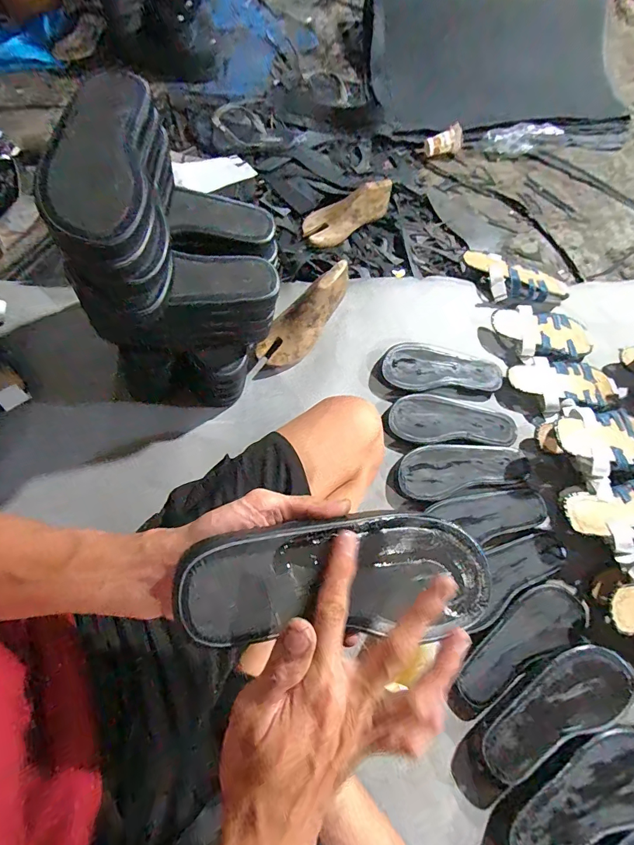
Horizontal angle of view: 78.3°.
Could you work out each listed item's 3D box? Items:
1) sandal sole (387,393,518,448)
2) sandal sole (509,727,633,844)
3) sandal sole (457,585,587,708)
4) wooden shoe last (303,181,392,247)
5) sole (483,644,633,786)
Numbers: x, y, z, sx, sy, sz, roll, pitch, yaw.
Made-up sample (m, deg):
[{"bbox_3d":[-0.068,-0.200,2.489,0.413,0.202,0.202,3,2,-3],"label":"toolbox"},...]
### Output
[{"bbox_3d":[0.245,-0.005,0.701,0.228,0.014,0.090,4,68,-2],"label":"sandal sole"},{"bbox_3d":[0.354,0.481,0.500,0.240,0.015,0.091,-17,71,-10],"label":"sandal sole"},{"bbox_3d":[0.308,0.332,0.590,0.227,0.017,0.082,-28,73,-14],"label":"sandal sole"},{"bbox_3d":[0.072,-0.452,0.837,0.230,0.068,0.072,-30,73,-14],"label":"wooden shoe last"},{"bbox_3d":[0.334,0.402,0.553,0.234,0.036,0.092,-21,71,-12],"label":"sole"}]

